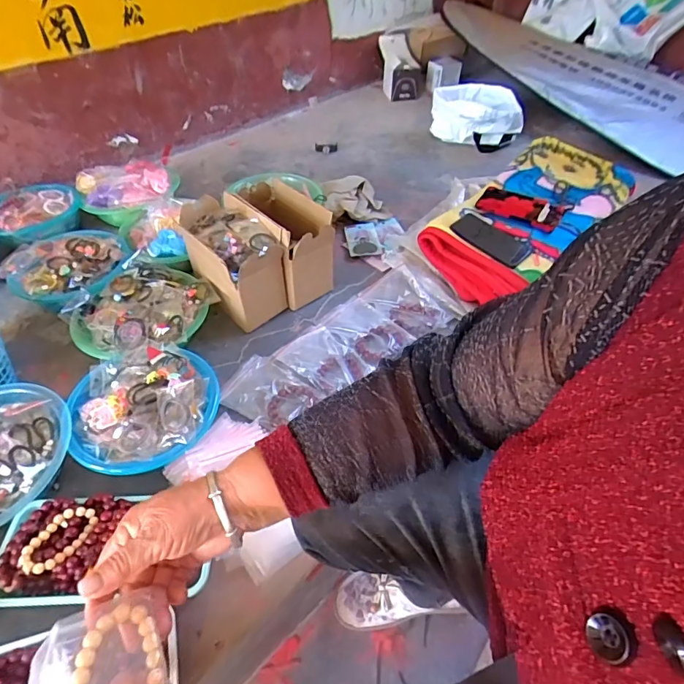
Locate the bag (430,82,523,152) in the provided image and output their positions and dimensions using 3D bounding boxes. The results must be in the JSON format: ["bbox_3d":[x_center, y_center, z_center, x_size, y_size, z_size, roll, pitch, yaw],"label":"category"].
[{"bbox_3d":[0.408,-0.693,1.434,0.259,0.132,0.224,4,47,4],"label":"bag"}]

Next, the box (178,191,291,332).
[{"bbox_3d":[-0.213,-0.160,0.917,0.128,0.166,0.211,-34,55,-27],"label":"box"}]

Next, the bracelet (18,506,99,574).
[{"bbox_3d":[-0.345,0.240,0.570,0.055,0.020,0.089,18,50,16],"label":"bracelet"}]

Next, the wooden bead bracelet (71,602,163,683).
[{"bbox_3d":[-0.145,0.215,0.303,0.052,0.018,0.082,-12,48,-11],"label":"wooden bead bracelet"}]

